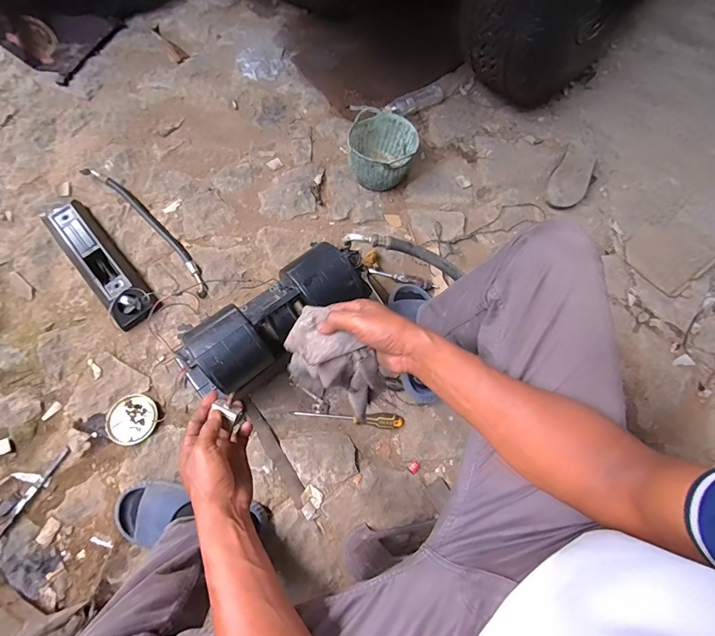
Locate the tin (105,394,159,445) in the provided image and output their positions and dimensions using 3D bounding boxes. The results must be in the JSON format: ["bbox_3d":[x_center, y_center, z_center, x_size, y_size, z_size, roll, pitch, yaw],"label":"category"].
[{"bbox_3d":[-0.503,0.226,0.865,0.112,0.019,0.105,1,71,-2],"label":"tin"}]

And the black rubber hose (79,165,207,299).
[{"bbox_3d":[-0.556,-0.248,1.030,0.518,0.020,0.057,44,75,12],"label":"black rubber hose"}]

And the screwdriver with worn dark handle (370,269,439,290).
[{"bbox_3d":[0.121,-0.100,1.015,0.180,0.015,0.032,11,71,2],"label":"screwdriver with worn dark handle"}]

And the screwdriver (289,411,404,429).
[{"bbox_3d":[-0.022,0.229,0.881,0.250,0.025,0.031,3,71,-1],"label":"screwdriver"}]

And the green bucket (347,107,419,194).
[{"bbox_3d":[0.070,-0.459,1.088,0.178,0.126,0.187,1,71,-2],"label":"green bucket"}]

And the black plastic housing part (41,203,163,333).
[{"bbox_3d":[-0.646,-0.141,0.971,0.100,0.067,0.377,-40,76,-14],"label":"black plastic housing part"}]

